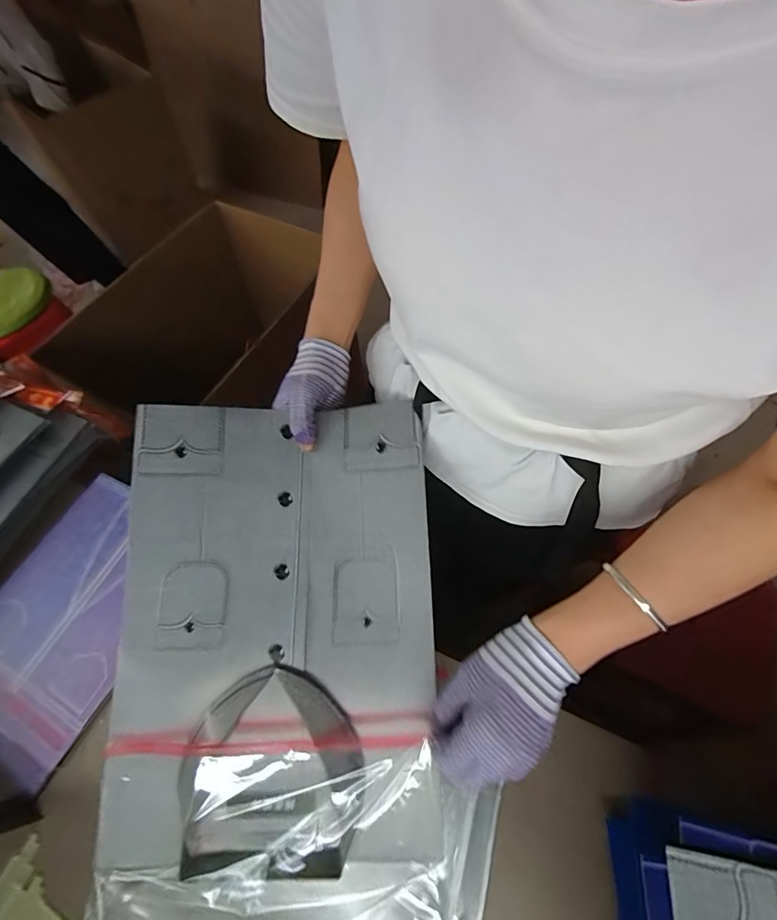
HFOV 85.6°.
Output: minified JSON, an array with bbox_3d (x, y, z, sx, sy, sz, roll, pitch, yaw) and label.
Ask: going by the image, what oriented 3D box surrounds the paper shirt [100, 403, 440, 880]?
[{"bbox_3d":[-0.103,0.133,0.374,0.269,0.032,0.372,-2,74,0],"label":"paper shirt"}]

